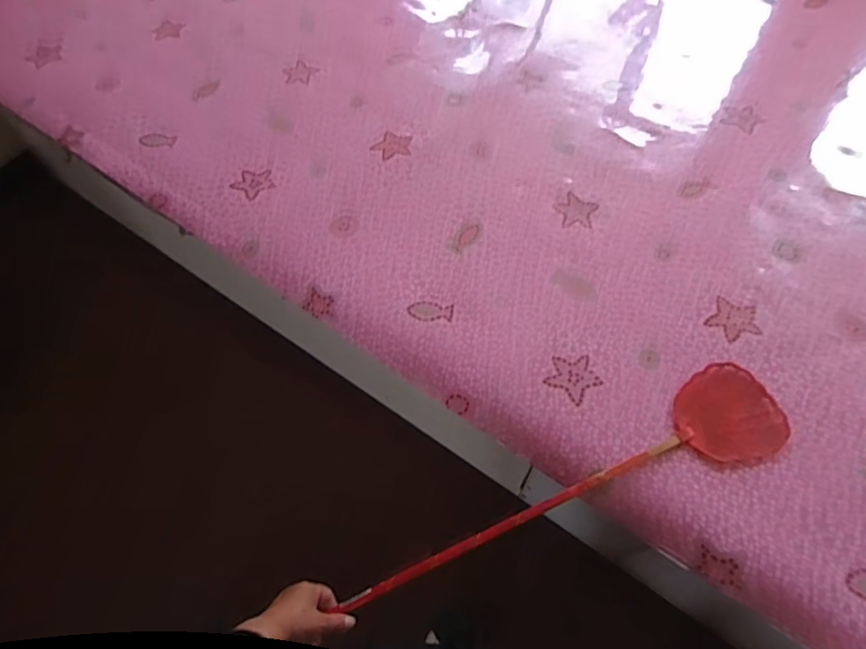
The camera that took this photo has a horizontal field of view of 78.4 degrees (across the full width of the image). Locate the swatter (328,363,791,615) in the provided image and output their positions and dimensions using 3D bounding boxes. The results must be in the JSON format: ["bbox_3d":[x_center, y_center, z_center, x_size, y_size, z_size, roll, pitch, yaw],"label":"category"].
[{"bbox_3d":[0.190,0.217,0.697,0.636,0.020,0.130,-21,63,-12],"label":"swatter"}]

